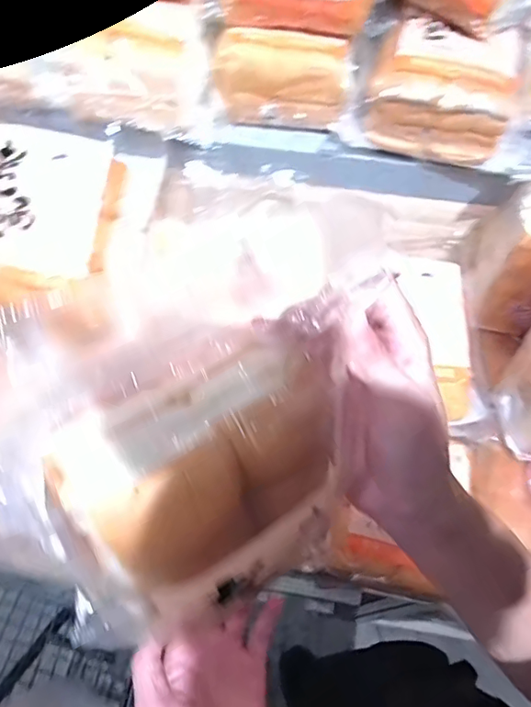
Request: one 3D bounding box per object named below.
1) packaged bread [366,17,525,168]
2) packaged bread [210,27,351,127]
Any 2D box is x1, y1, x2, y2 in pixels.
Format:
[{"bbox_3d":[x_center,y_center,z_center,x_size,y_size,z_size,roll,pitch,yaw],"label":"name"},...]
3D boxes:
[{"bbox_3d":[0.183,-0.271,0.537,0.148,0.089,0.076,17,62,8],"label":"packaged bread"},{"bbox_3d":[0.015,-0.288,0.542,0.138,0.096,0.058,3,61,0],"label":"packaged bread"}]

